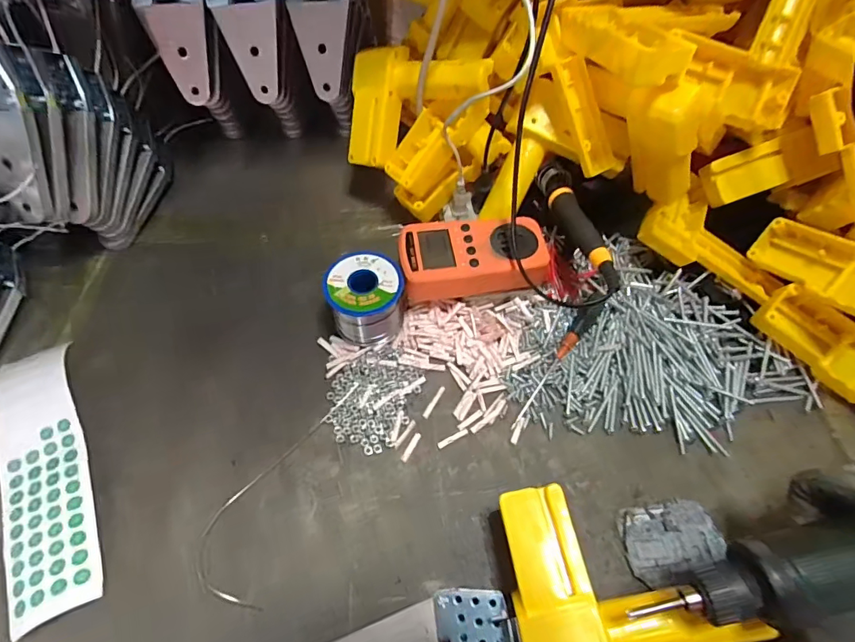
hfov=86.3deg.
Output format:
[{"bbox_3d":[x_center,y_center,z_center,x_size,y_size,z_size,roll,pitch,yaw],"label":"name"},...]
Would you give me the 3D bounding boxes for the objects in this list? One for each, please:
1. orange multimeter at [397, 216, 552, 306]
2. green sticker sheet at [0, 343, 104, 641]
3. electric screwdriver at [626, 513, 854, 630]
[{"bbox_3d":[0.043,-0.051,0.412,0.133,0.043,0.076,-4,57,-5],"label":"orange multimeter"},{"bbox_3d":[-0.287,0.112,0.336,0.060,0.019,0.200,-22,60,-16],"label":"green sticker sheet"},{"bbox_3d":[0.235,0.120,0.238,0.233,0.049,0.041,-19,58,3],"label":"electric screwdriver"}]

